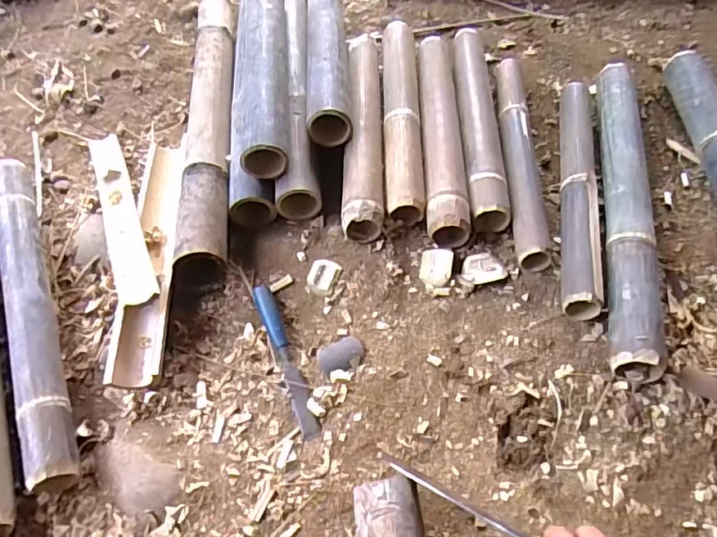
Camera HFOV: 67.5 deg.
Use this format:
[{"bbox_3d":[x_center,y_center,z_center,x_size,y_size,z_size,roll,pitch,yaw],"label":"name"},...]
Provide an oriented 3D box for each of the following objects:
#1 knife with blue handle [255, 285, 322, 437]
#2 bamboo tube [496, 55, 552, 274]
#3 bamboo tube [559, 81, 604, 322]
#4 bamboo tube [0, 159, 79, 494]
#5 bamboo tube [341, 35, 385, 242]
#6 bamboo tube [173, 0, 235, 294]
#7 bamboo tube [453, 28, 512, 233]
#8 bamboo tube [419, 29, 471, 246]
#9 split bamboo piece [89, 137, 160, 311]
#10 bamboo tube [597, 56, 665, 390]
[{"bbox_3d":[-0.100,0.119,0.726,0.026,0.019,0.231,-21,57,-9],"label":"knife with blue handle"},{"bbox_3d":[0.264,-0.196,0.877,0.056,0.050,0.459,1,56,6],"label":"bamboo tube"},{"bbox_3d":[0.332,-0.131,0.812,0.050,0.048,0.462,7,55,10],"label":"bamboo tube"},{"bbox_3d":[-0.488,0.034,0.793,0.063,0.049,0.602,-24,57,-11],"label":"bamboo tube"},{"bbox_3d":[0.009,-0.246,0.928,0.061,0.060,0.460,-2,56,4],"label":"bamboo tube"},{"bbox_3d":[-0.268,-0.282,0.975,0.085,0.070,0.714,-7,56,0],"label":"bamboo tube"},{"bbox_3d":[0.206,-0.264,0.931,0.062,0.061,0.482,-1,56,5],"label":"bamboo tube"},{"bbox_3d":[0.141,-0.241,0.910,0.061,0.062,0.466,0,56,5],"label":"bamboo tube"},{"bbox_3d":[-0.398,-0.106,0.887,0.057,0.017,0.470,-22,47,-13],"label":"split bamboo piece"},{"bbox_3d":[0.399,-0.115,0.798,0.070,0.066,0.587,8,57,11],"label":"bamboo tube"}]

